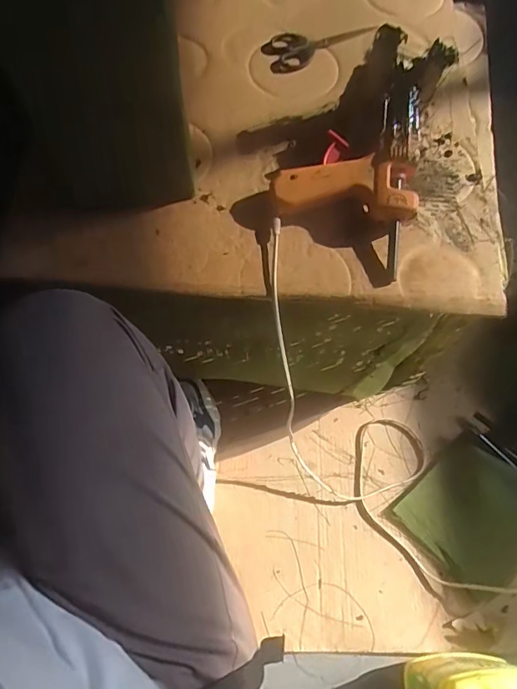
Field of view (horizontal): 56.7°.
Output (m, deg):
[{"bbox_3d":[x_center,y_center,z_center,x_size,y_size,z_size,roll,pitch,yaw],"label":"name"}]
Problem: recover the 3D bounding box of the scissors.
[{"bbox_3d":[0.086,-0.420,0.668,0.151,0.015,0.056,-18,67,-10],"label":"scissors"}]

